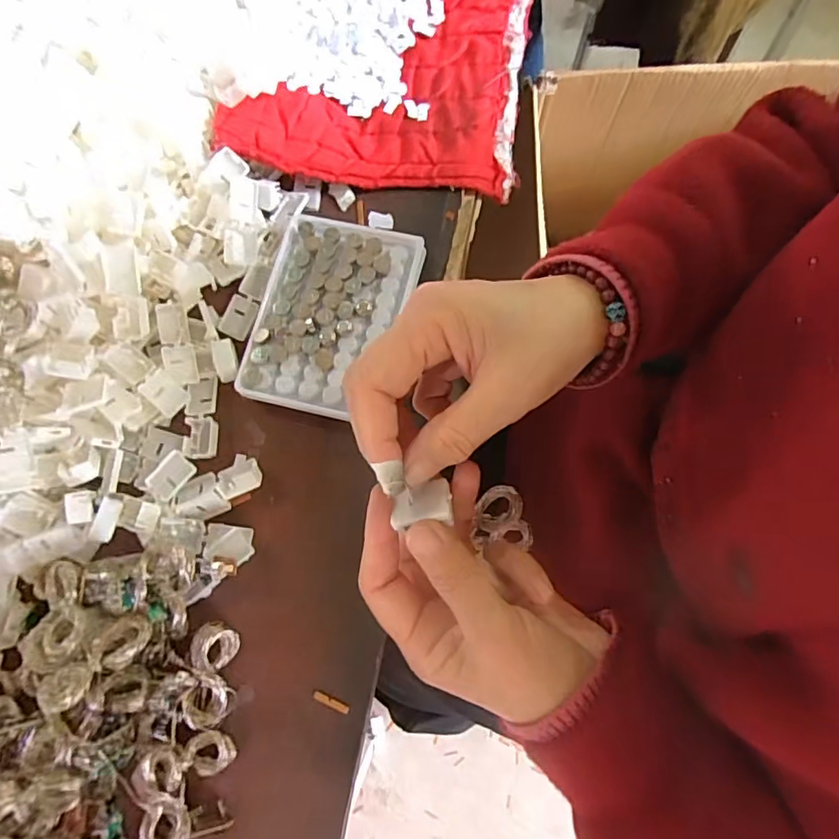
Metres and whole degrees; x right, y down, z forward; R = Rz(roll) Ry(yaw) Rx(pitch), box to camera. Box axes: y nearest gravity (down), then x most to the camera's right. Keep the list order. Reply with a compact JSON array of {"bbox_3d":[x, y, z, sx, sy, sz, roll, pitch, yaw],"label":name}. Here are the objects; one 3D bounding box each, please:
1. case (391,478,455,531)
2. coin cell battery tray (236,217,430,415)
[{"bbox_3d":[0.001,0.036,0.234,0.025,0.006,0.017,-12,79,-2],"label":"case"},{"bbox_3d":[-0.058,-0.068,0.354,0.092,0.017,0.128,14,79,3],"label":"coin cell battery tray"}]

